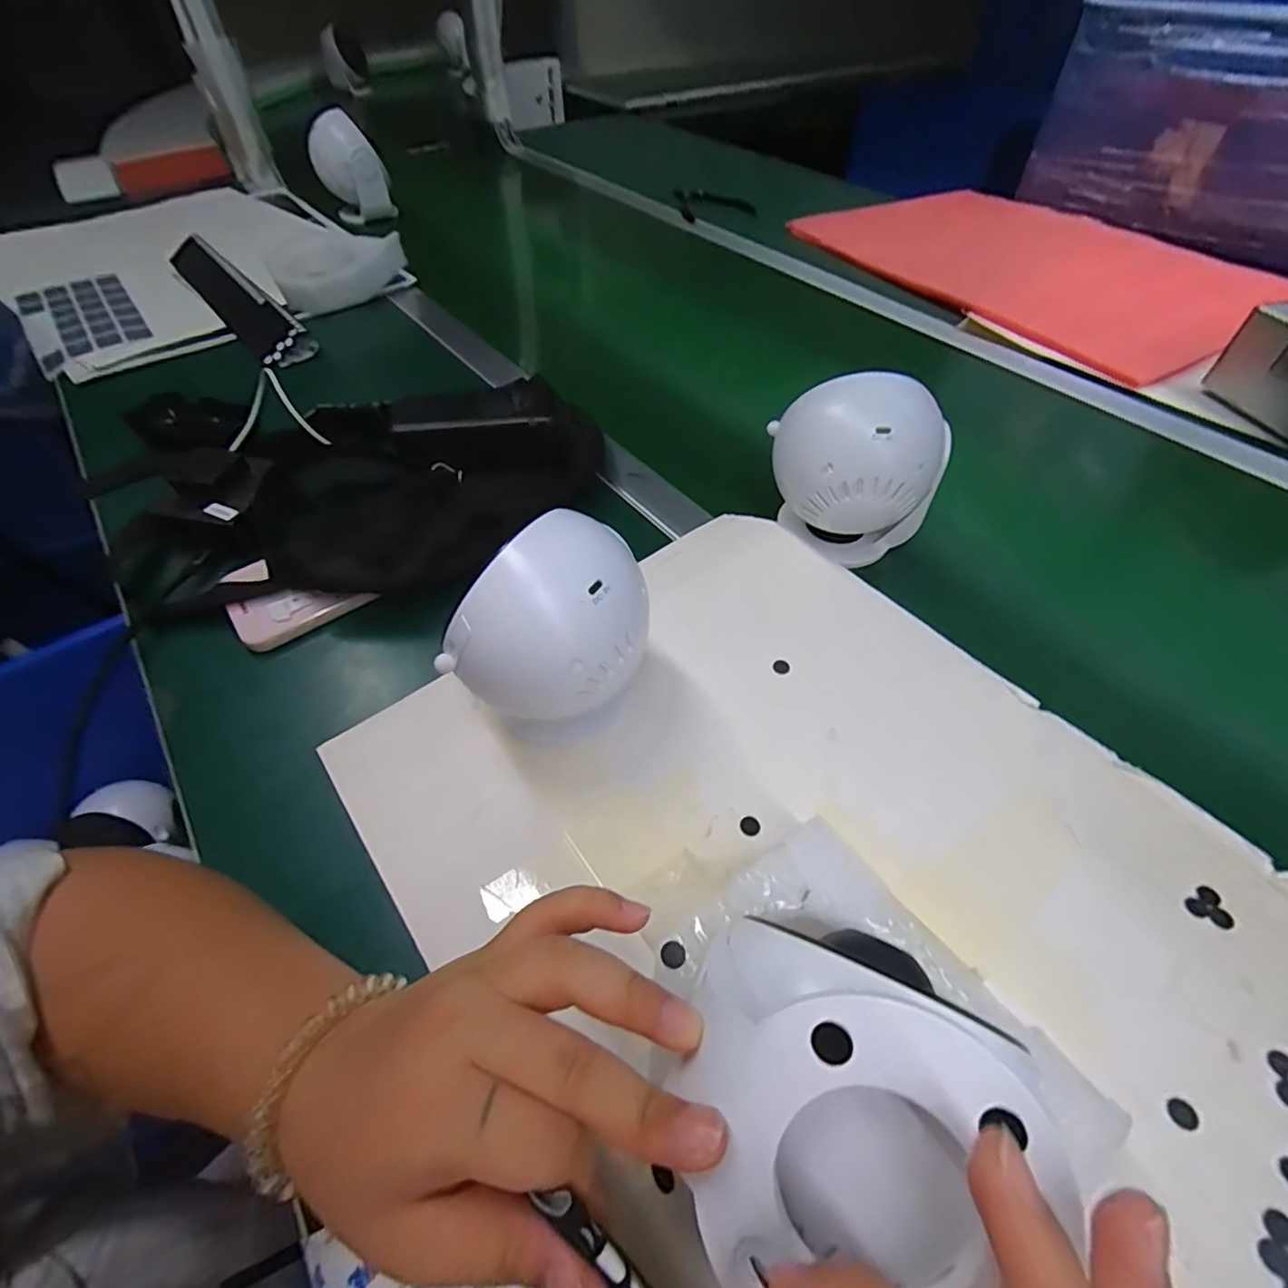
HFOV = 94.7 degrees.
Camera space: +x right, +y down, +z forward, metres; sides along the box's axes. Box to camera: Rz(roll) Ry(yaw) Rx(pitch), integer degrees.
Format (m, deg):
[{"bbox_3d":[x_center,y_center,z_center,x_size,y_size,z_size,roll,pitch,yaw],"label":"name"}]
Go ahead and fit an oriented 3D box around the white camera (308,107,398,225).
[{"bbox_3d":[-0.433,-0.691,0.877,0.103,0.131,0.091,-18,53,-14],"label":"white camera"}]

